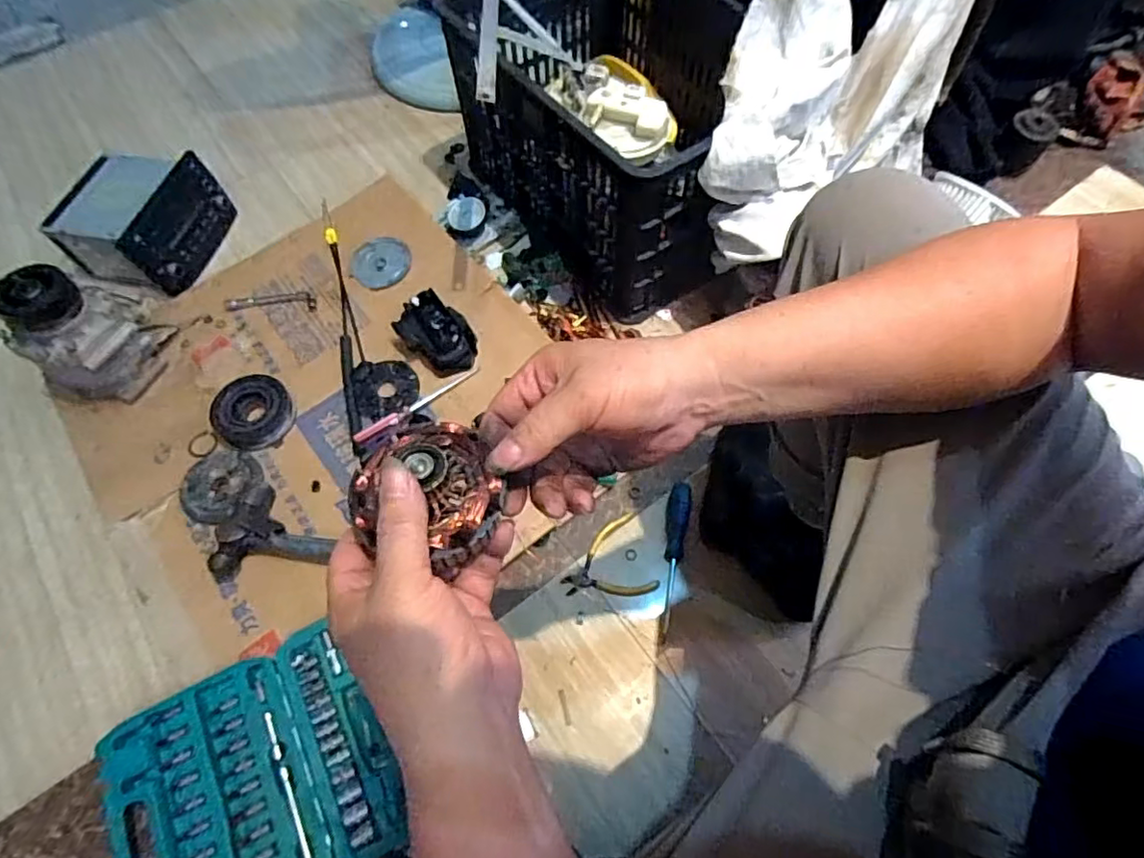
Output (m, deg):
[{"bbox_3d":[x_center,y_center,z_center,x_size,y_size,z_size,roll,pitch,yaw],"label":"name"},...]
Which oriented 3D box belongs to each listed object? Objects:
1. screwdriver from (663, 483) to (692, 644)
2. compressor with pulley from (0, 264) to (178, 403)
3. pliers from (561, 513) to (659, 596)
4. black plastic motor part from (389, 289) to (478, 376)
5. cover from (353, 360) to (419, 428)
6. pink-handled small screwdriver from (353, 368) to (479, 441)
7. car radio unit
[{"bbox_3d":[0.126,0.160,0.751,0.028,0.028,0.188,8,63,6],"label":"screwdriver"},{"bbox_3d":[-0.689,-0.143,0.849,0.139,0.185,0.174,31,68,17],"label":"compressor with pulley"},{"bbox_3d":[0.042,0.171,0.757,0.110,0.014,0.097,-19,63,-8],"label":"pliers"},{"bbox_3d":[-0.197,-0.137,0.884,0.118,0.061,0.082,39,70,19],"label":"black plastic motor part"},{"bbox_3d":[-0.269,-0.059,0.871,0.091,0.013,0.096,2,70,-4],"label":"cover"},{"bbox_3d":[-0.216,-0.035,0.849,0.191,0.020,0.021,-37,67,-16],"label":"pink-handled small screwdriver"},{"bbox_3d":[-0.704,-0.347,1.002,0.204,0.120,0.207,14,64,9],"label":"car radio unit"}]

